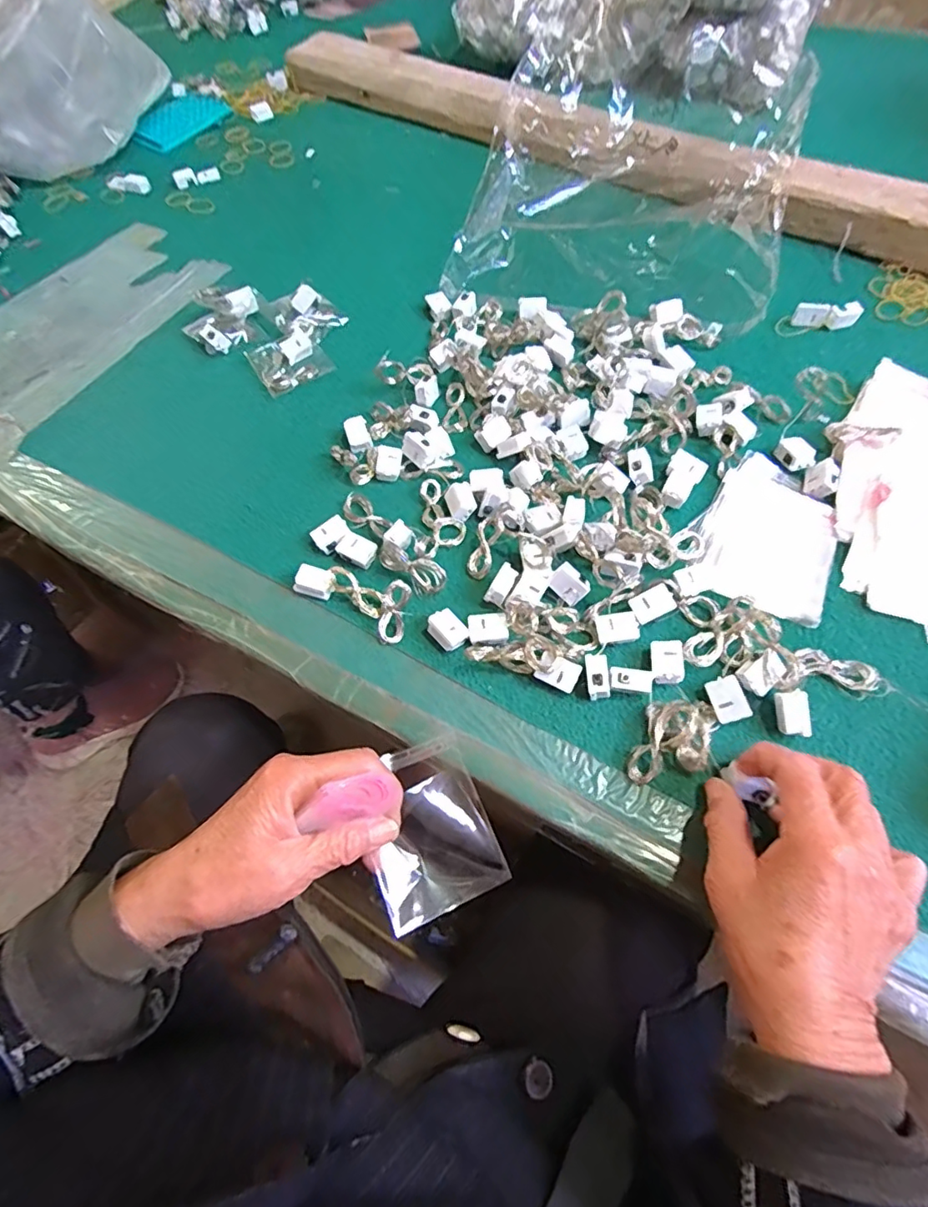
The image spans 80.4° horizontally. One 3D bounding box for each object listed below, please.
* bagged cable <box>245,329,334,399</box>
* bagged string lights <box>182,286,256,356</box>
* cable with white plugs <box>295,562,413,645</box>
[{"bbox_3d":[-0.167,-0.233,0.526,0.068,0.014,0.064,-26,64,-9],"label":"bagged cable"},{"bbox_3d":[-0.238,-0.284,0.544,0.073,0.032,0.054,-39,67,-15],"label":"bagged string lights"},{"bbox_3d":[-0.082,-0.006,0.398,0.087,0.025,0.038,21,66,14],"label":"cable with white plugs"}]

